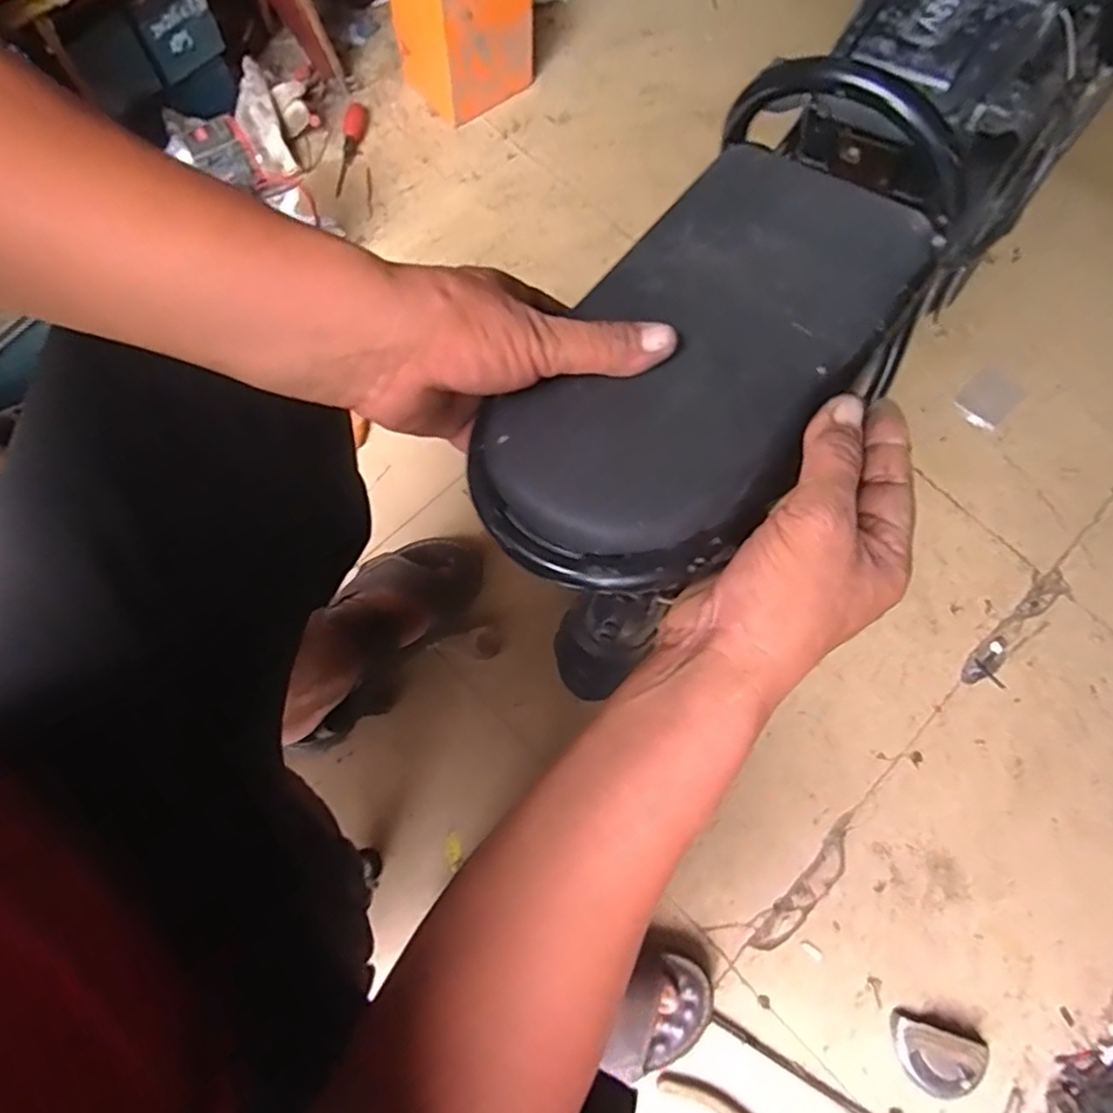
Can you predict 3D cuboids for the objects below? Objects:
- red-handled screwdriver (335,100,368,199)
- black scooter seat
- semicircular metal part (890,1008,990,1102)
[{"bbox_3d":[-0.306,-0.617,1.020,0.029,0.022,0.169,4,72,-1],"label":"red-handled screwdriver"},{"bbox_3d":[0.083,-0.115,0.333,0.144,0.064,0.296,35,78,9],"label":"black scooter seat"},{"bbox_3d":[0.378,0.502,0.677,0.094,0.012,0.060,20,72,4],"label":"semicircular metal part"}]

